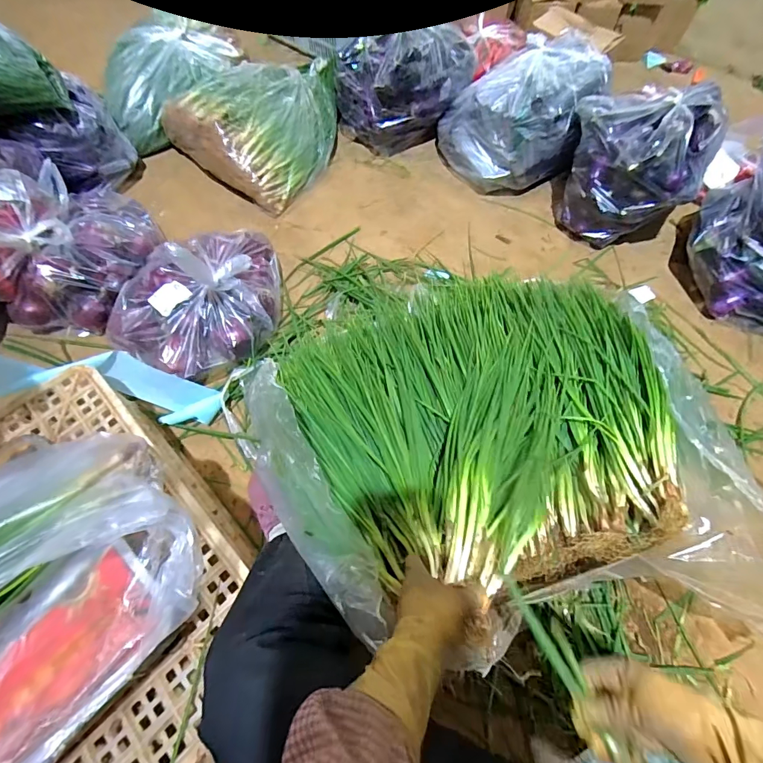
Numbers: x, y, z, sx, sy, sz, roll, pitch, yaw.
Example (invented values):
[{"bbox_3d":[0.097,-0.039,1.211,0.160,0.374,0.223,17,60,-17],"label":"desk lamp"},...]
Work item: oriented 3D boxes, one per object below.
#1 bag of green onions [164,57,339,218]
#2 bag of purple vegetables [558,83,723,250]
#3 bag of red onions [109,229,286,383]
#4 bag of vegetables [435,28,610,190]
[{"bbox_3d":[-0.298,-0.742,1.167,0.391,0.174,0.470,36,67,14],"label":"bag of green onions"},{"bbox_3d":[0.618,-0.529,1.043,0.305,0.284,0.256,14,64,4],"label":"bag of purple vegetables"},{"bbox_3d":[-0.380,-0.164,0.879,0.364,0.152,0.306,-19,66,-12],"label":"bag of red onions"},{"bbox_3d":[0.399,-0.777,1.181,0.377,0.242,0.430,29,65,11],"label":"bag of vegetables"}]

